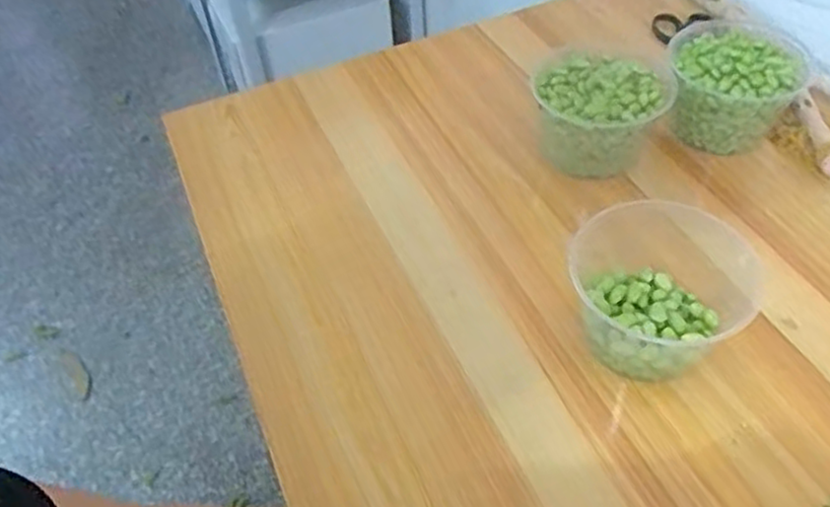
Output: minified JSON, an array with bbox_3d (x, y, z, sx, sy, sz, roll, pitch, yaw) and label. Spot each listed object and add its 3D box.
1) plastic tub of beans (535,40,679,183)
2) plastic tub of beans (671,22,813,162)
[{"bbox_3d":[0.153,-0.115,0.570,0.101,0.078,0.092,-3,49,3],"label":"plastic tub of beans"},{"bbox_3d":[0.268,-0.140,0.586,0.105,0.074,0.107,-3,49,3],"label":"plastic tub of beans"}]

